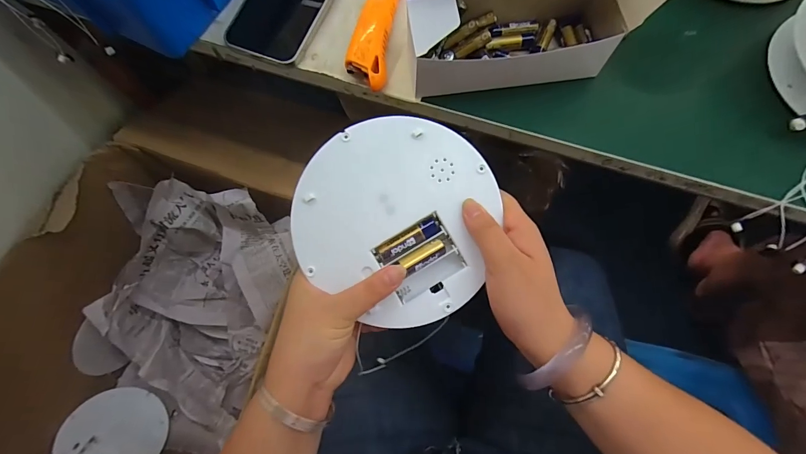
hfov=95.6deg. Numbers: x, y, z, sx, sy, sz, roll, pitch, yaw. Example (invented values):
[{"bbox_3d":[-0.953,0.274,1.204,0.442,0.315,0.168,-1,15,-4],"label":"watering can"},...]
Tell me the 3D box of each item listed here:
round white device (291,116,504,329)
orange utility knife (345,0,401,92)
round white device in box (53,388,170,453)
[{"bbox_3d":[-0.007,-0.005,0.280,0.144,0.029,0.144,0,88,1],"label":"round white device"},{"bbox_3d":[-0.023,-0.201,0.352,0.036,0.019,0.149,9,74,4],"label":"orange utility knife"},{"bbox_3d":[-0.501,0.367,0.638,0.149,0.034,0.151,14,58,-24],"label":"round white device in box"}]

